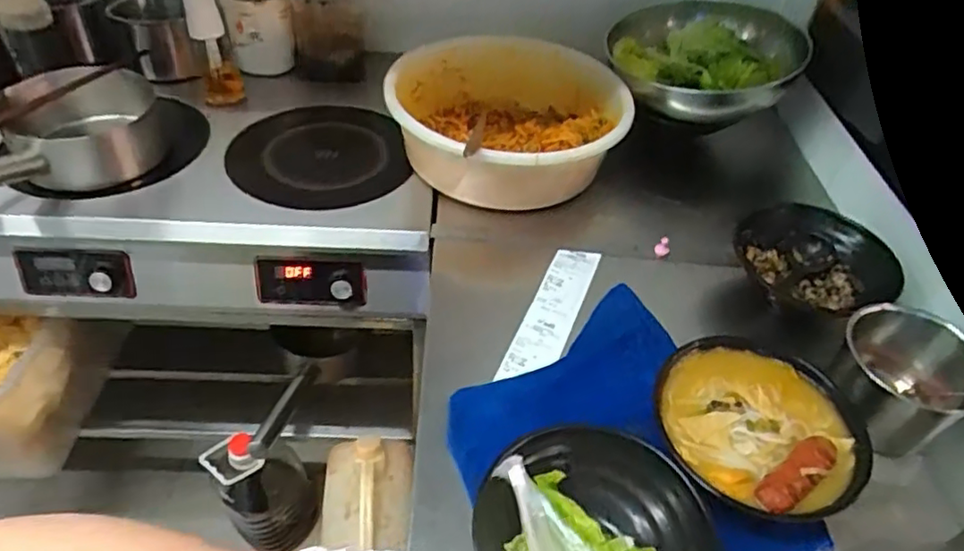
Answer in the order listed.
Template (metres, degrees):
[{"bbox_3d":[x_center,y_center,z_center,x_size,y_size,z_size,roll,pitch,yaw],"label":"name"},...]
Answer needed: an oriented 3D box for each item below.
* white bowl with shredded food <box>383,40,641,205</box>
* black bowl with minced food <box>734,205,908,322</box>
[{"bbox_3d":[0.051,-0.231,0.962,0.353,0.131,0.337,3,45,-3],"label":"white bowl with shredded food"},{"bbox_3d":[0.413,-0.011,0.785,0.173,0.078,0.182,15,45,9],"label":"black bowl with minced food"}]

